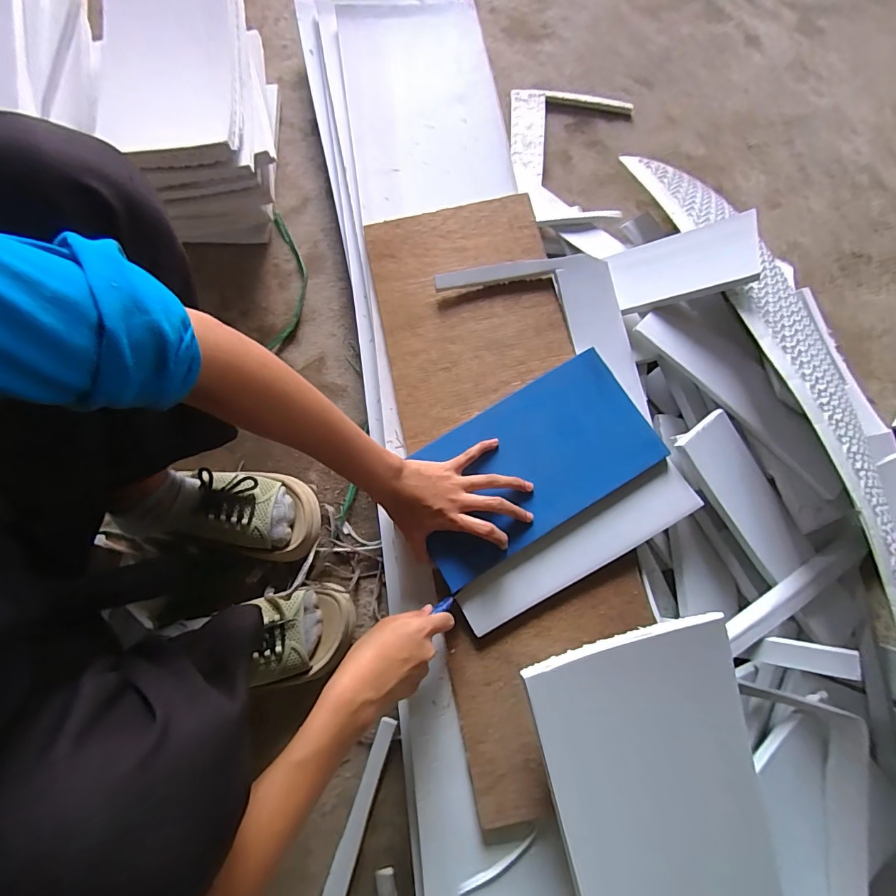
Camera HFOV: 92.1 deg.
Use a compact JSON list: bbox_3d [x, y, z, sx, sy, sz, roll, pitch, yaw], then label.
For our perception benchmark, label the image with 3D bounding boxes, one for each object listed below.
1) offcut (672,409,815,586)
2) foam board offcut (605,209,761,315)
[{"bbox_3d":[0.335,0.055,0.488,0.088,0.014,0.190,-29,90,-19],"label":"offcut"},{"bbox_3d":[0.276,-0.217,0.518,0.154,0.014,0.087,-5,71,39],"label":"foam board offcut"}]

